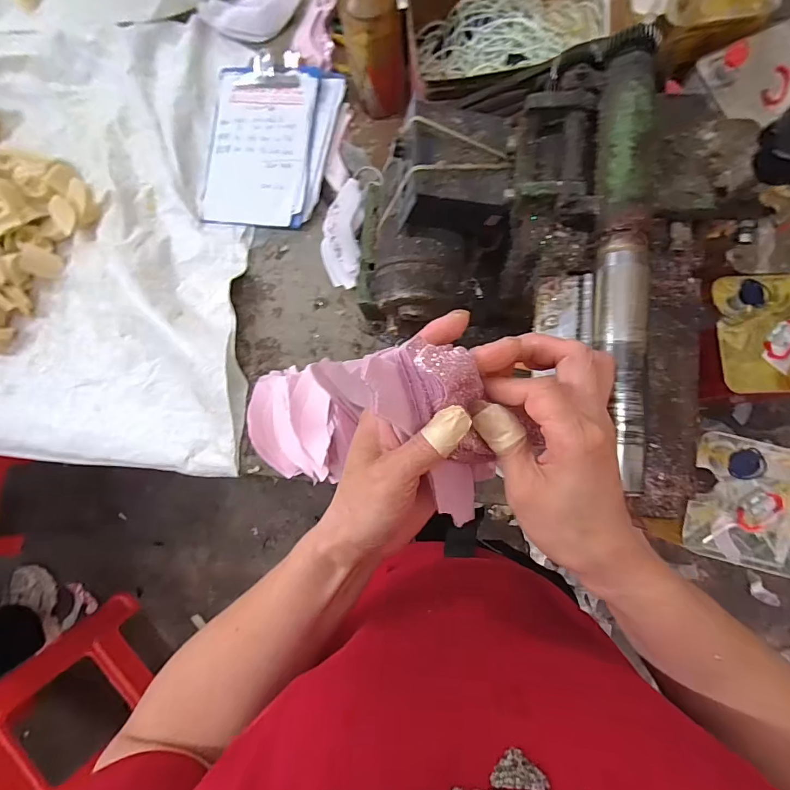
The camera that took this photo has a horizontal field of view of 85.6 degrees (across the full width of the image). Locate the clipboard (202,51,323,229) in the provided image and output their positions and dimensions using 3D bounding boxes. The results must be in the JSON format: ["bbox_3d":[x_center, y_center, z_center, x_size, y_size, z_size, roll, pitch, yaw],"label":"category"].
[{"bbox_3d":[-0.186,-0.352,0.587,0.147,0.018,0.231,8,86,4],"label":"clipboard"}]

